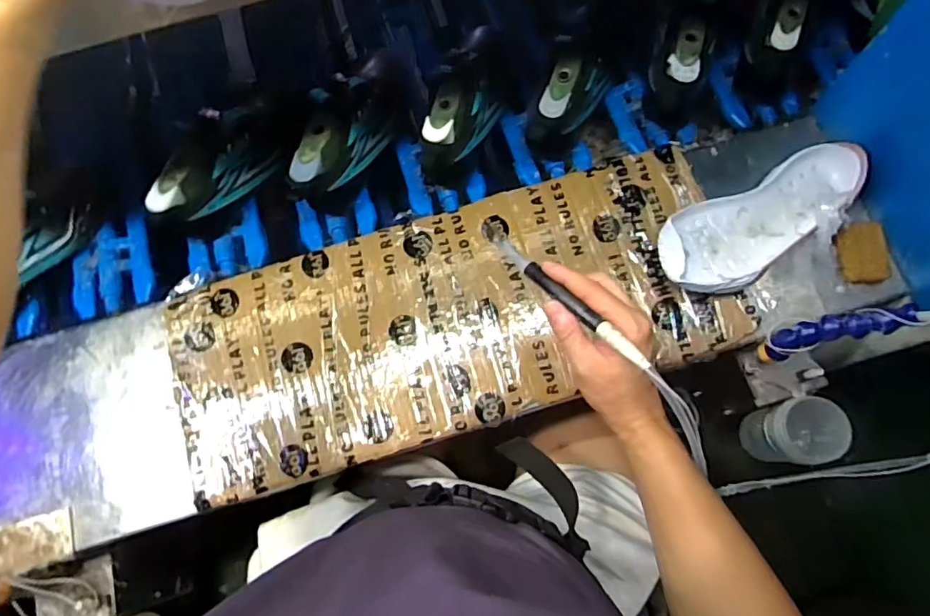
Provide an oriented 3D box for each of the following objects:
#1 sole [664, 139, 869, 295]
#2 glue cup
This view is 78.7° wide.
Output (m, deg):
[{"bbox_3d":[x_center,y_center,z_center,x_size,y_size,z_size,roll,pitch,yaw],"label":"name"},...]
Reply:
[{"bbox_3d":[0.315,-0.095,0.618,0.247,0.054,0.102,-33,71,-12],"label":"sole"},{"bbox_3d":[0.388,0.152,0.674,0.067,0.113,0.072,0,68,1],"label":"glue cup"}]

